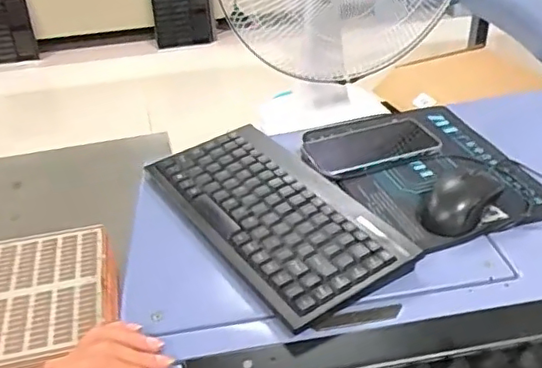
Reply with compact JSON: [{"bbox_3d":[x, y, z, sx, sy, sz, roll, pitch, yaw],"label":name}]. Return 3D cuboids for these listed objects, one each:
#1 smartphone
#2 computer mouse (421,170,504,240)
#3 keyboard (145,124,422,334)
[{"bbox_3d":[0.121,-0.050,0.725,0.164,0.015,0.098,-14,36,-17],"label":"smartphone"},{"bbox_3d":[0.196,0.017,0.610,0.052,0.031,0.092,27,44,36],"label":"computer mouse"},{"bbox_3d":[0.000,0.027,0.611,0.149,0.032,0.286,-22,39,-27],"label":"keyboard"}]

